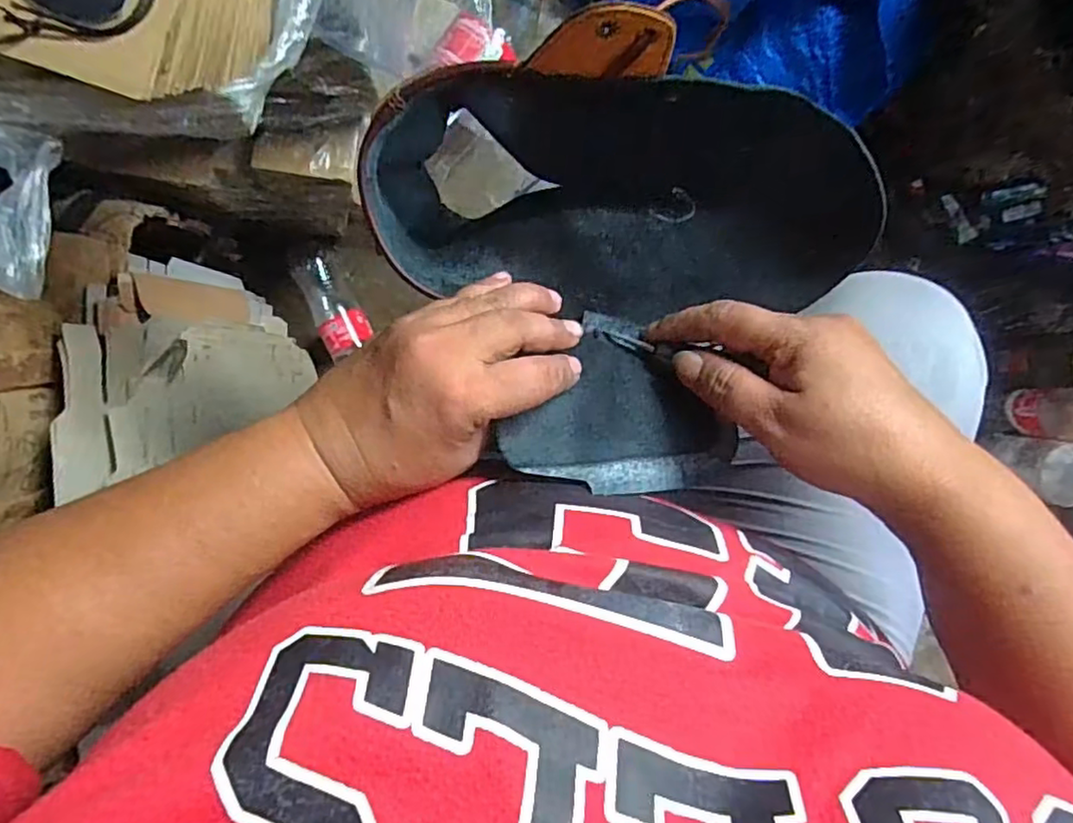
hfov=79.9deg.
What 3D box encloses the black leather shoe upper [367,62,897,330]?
[{"bbox_3d":[0.039,-0.107,0.327,0.242,0.086,0.107,6,92,-3],"label":"black leather shoe upper"}]

